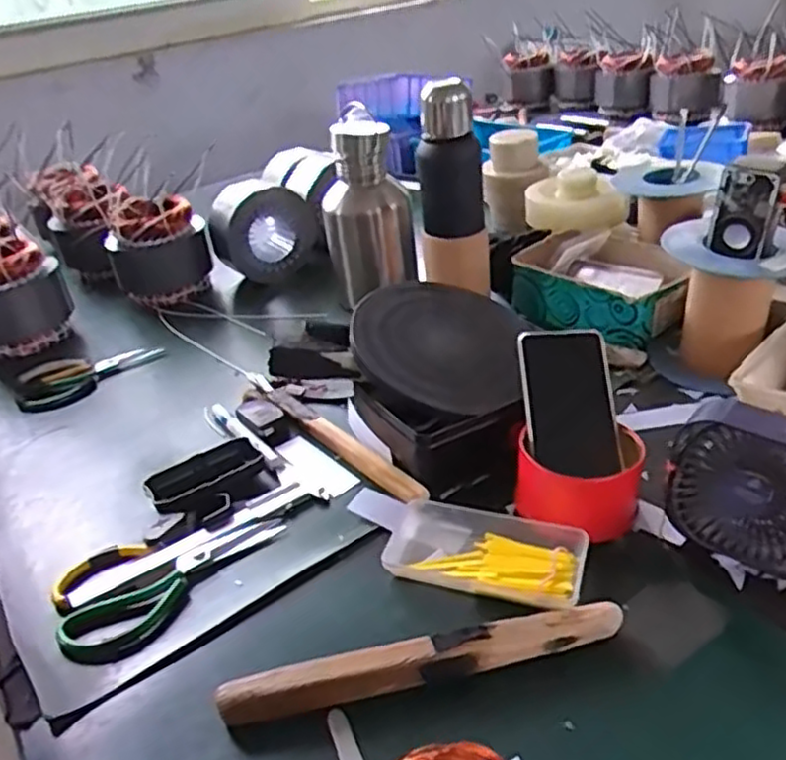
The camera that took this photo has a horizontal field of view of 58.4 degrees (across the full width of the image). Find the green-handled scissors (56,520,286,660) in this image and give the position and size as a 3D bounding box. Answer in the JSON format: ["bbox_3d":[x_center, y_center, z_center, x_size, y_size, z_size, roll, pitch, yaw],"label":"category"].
[{"bbox_3d":[-0.174,0.168,0.579,0.190,0.006,0.053,-27,36,-28],"label":"green-handled scissors"}]

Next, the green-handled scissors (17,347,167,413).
[{"bbox_3d":[-0.390,-0.009,0.914,0.178,0.014,0.098,-18,33,-17],"label":"green-handled scissors"}]

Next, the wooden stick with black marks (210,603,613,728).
[{"bbox_3d":[0.023,0.194,0.487,0.275,0.028,0.022,-11,32,-6],"label":"wooden stick with black marks"}]

